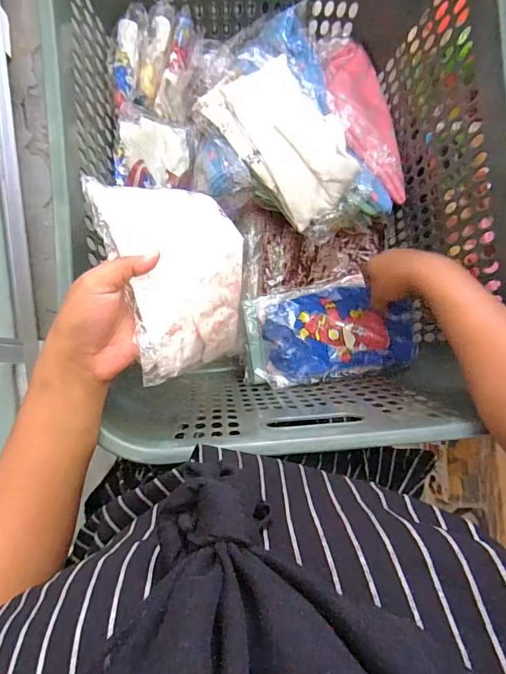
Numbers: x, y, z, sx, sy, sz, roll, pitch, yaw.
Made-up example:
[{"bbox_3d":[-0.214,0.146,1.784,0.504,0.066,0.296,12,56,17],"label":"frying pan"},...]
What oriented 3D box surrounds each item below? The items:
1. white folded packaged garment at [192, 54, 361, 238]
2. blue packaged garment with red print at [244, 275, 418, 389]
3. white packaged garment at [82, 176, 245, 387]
[{"bbox_3d":[0.035,-0.239,0.507,0.110,0.034,0.205,-40,90,-4],"label":"white folded packaged garment"},{"bbox_3d":[0.095,-0.008,0.562,0.209,0.073,0.125,-10,88,-3],"label":"blue packaged garment with red print"},{"bbox_3d":[-0.064,-0.054,0.368,0.114,0.036,0.164,-18,93,-32],"label":"white packaged garment"}]

